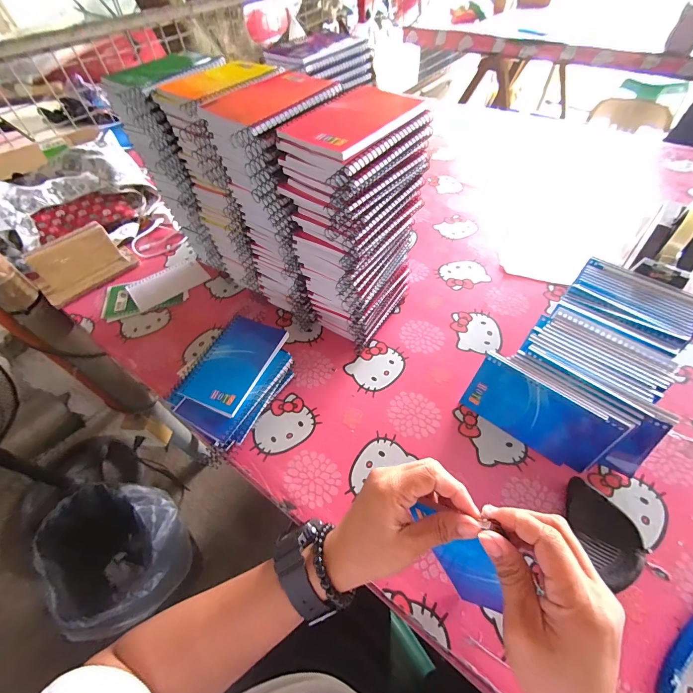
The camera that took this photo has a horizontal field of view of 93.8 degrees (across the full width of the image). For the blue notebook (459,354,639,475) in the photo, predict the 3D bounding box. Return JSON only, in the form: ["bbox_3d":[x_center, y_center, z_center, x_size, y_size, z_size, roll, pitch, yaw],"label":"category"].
[{"bbox_3d":[0.221,0.078,0.380,0.152,0.082,0.010,33,34,27],"label":"blue notebook"}]

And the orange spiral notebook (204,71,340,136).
[{"bbox_3d":[-0.077,-0.263,0.341,0.100,0.007,0.128,34,65,22],"label":"orange spiral notebook"}]

